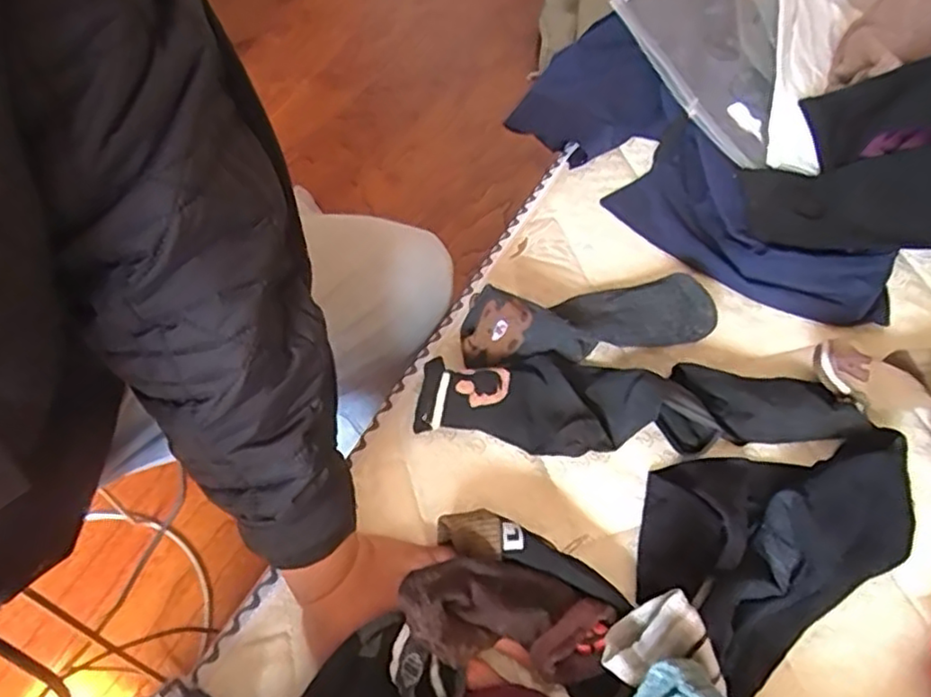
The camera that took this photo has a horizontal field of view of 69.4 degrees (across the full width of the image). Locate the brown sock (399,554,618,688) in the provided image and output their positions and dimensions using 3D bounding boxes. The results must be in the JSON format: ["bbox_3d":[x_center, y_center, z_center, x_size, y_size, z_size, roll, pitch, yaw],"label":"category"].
[{"bbox_3d":[0.026,0.165,0.418,0.135,0.021,0.063,18,51,-18],"label":"brown sock"}]

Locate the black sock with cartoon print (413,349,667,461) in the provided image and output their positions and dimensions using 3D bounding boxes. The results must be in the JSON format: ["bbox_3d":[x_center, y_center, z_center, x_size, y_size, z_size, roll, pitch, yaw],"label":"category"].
[{"bbox_3d":[0.058,0.039,0.541,0.180,0.045,0.090,13,55,7],"label":"black sock with cartoon print"}]

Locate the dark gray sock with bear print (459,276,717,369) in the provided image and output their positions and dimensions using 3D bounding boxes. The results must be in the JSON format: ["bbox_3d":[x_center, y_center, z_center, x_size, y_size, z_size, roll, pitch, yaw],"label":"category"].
[{"bbox_3d":[0.105,-0.031,0.575,0.218,0.040,0.064,-9,55,-8],"label":"dark gray sock with bear print"}]

